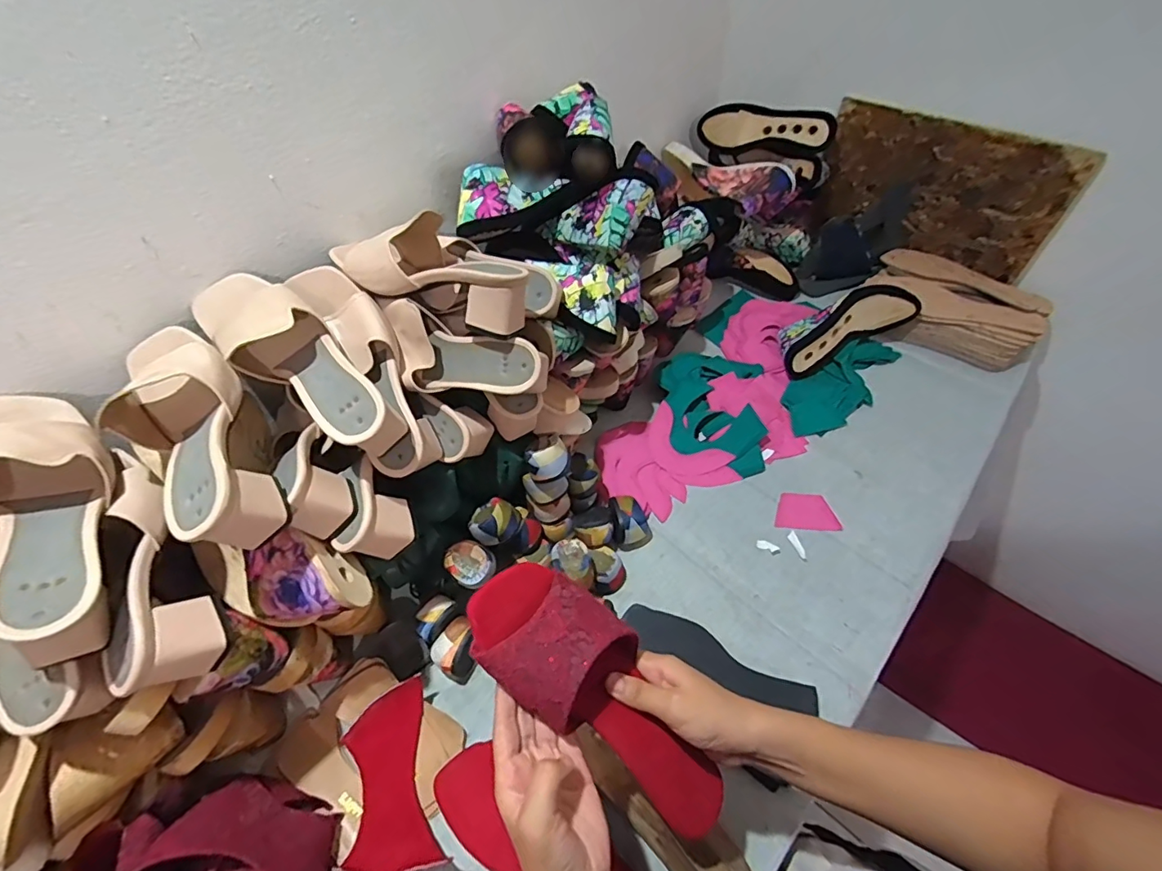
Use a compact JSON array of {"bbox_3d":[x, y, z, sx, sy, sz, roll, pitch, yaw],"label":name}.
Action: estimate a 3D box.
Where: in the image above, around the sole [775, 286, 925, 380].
[{"bbox_3d":[0.421,-0.177,0.832,0.229,0.082,0.077,-29,18,-7],"label":"sole"}]

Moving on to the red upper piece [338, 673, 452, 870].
[{"bbox_3d":[-0.193,0.343,0.518,0.089,0.031,0.161,-15,52,-7],"label":"red upper piece"}]

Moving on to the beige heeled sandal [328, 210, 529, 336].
[{"bbox_3d":[-0.155,-0.167,0.531,0.208,0.073,0.106,32,61,26],"label":"beige heeled sandal"}]

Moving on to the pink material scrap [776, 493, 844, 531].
[{"bbox_3d":[0.301,0.100,0.690,0.077,0.004,0.055,2,48,12],"label":"pink material scrap"}]

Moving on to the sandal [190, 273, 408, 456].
[{"bbox_3d":[-0.269,-0.072,0.487,0.238,0.084,0.083,39,63,10],"label":"sandal"}]

